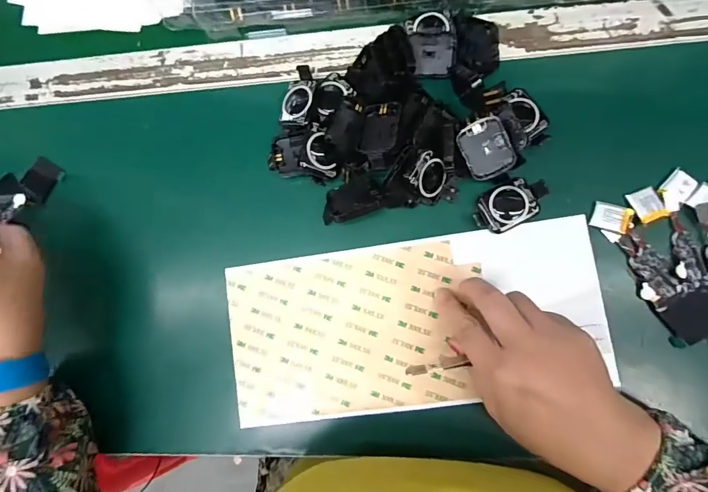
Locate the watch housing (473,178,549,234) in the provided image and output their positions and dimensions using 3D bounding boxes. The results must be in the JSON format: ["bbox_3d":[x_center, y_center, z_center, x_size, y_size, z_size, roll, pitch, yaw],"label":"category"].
[{"bbox_3d":[0.116,-0.031,0.303,0.053,0.009,0.033,-26,81,3],"label":"watch housing"}]

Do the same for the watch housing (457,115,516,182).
[{"bbox_3d":[0.098,-0.072,0.301,0.034,0.010,0.042,-27,95,18],"label":"watch housing"}]

